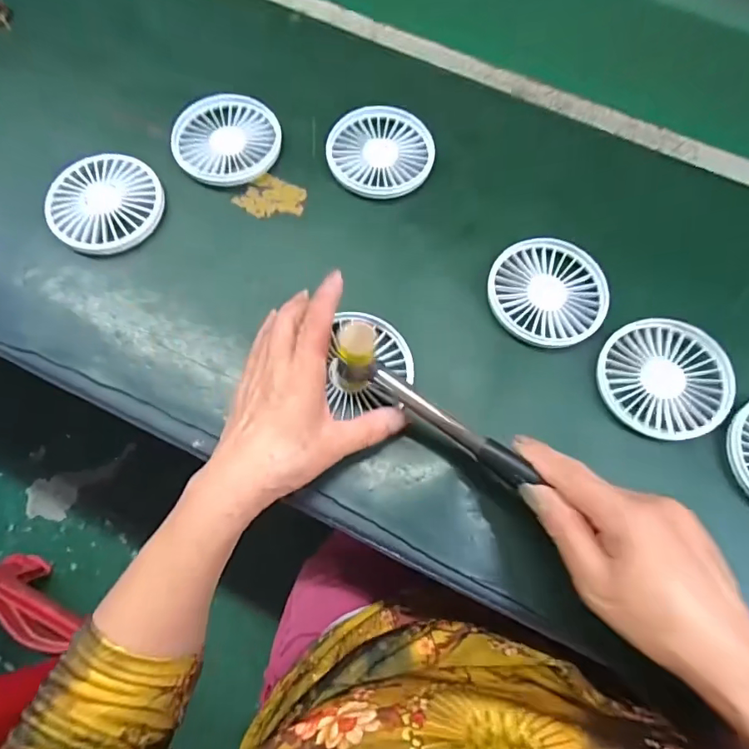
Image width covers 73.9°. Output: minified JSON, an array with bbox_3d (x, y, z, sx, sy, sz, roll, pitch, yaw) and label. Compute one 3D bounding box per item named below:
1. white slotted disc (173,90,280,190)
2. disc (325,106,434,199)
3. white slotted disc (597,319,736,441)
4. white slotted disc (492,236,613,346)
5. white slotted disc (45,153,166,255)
[{"bbox_3d":[-0.125,-0.200,0.422,0.087,0.012,0.083,0,71,-1],"label":"white slotted disc"},{"bbox_3d":[0.005,-0.192,0.424,0.088,0.008,0.092,0,71,-1],"label":"disc"},{"bbox_3d":[0.208,0.001,0.357,0.087,0.011,0.088,6,71,1],"label":"white slotted disc"},{"bbox_3d":[0.133,-0.065,0.381,0.087,0.006,0.089,0,71,-1],"label":"white slotted disc"},{"bbox_3d":[-0.216,-0.138,0.400,0.089,0.011,0.086,0,71,-1],"label":"white slotted disc"}]

